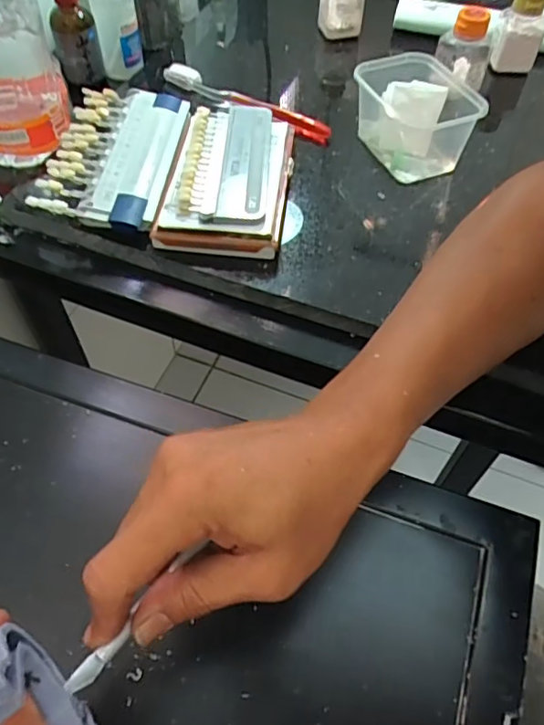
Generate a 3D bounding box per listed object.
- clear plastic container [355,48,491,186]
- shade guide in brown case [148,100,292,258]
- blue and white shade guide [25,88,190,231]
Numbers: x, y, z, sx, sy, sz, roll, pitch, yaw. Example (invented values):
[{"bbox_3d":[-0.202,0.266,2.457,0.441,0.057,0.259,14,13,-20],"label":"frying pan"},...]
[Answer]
[{"bbox_3d":[0.121,-0.213,0.484,0.083,0.062,0.110,-12,56,-10],"label":"clear plastic container"},{"bbox_3d":[-0.037,-0.156,0.459,0.100,0.030,0.160,6,55,2],"label":"shade guide in brown case"},{"bbox_3d":[-0.132,-0.176,0.476,0.090,0.027,0.167,5,55,2],"label":"blue and white shade guide"}]

